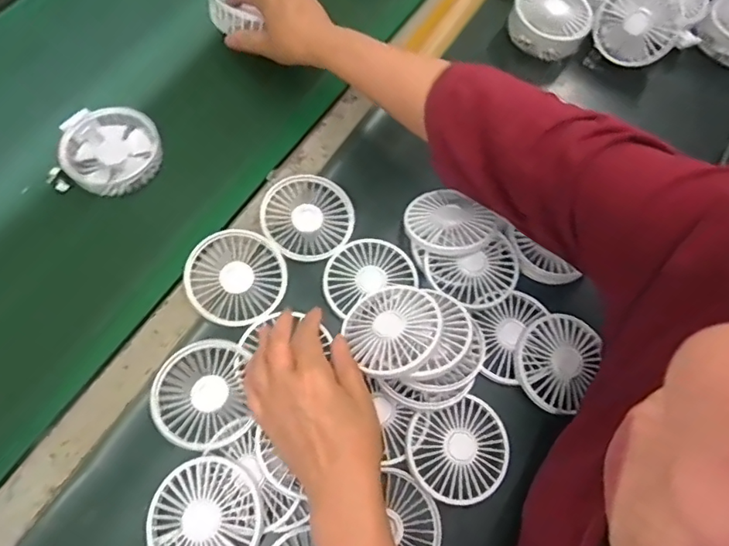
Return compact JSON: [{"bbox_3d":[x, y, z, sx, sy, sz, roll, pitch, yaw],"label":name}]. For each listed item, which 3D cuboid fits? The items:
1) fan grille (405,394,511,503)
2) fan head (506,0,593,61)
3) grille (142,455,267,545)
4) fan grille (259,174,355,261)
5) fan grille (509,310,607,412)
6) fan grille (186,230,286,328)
[{"bbox_3d":[0.079,0.149,0.436,0.084,0.015,0.075,-16,69,-9],"label":"fan grille"},{"bbox_3d":[0.219,-0.298,0.612,0.085,0.048,0.082,1,67,-2],"label":"fan head"},{"bbox_3d":[-0.122,0.188,0.400,0.088,0.017,0.084,-38,74,-17],"label":"grille"},{"bbox_3d":[-0.055,-0.056,0.509,0.085,0.012,0.087,1,67,-2],"label":"fan grille"},{"bbox_3d":[0.173,0.078,0.475,0.070,0.015,0.087,30,69,10],"label":"fan grille"},{"bbox_3d":[-0.119,0.003,0.487,0.085,0.023,0.087,1,67,-2],"label":"fan grille"}]

